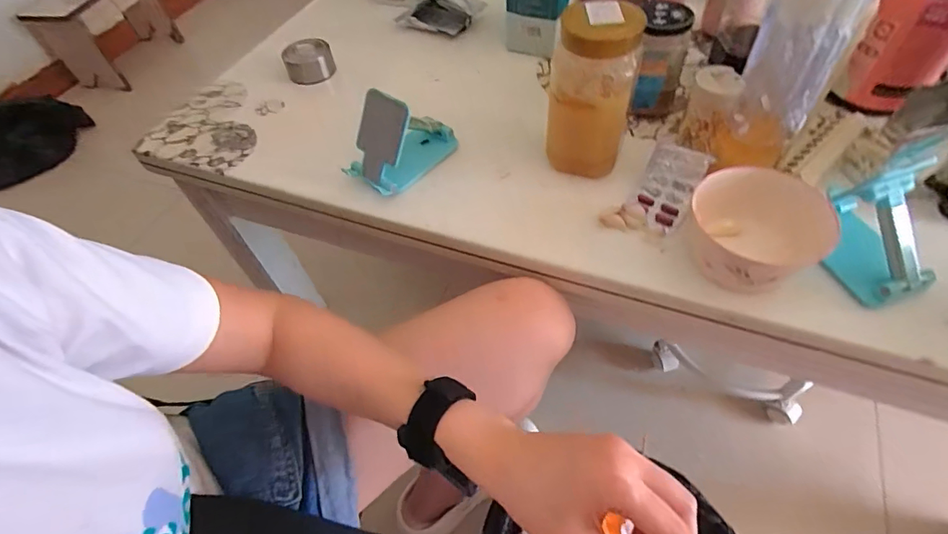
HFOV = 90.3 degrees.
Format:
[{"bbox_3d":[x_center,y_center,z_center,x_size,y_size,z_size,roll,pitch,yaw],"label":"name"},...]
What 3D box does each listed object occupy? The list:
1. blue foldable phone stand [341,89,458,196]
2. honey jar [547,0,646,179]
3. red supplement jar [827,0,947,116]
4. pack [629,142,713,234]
[{"bbox_3d":[-0.081,-0.145,0.515,0.061,0.093,0.118,30,61,25],"label":"blue foldable phone stand"},{"bbox_3d":[0.115,-0.172,0.469,0.076,0.151,0.069,8,54,12],"label":"honey jar"},{"bbox_3d":[0.470,-0.262,0.492,0.085,0.167,0.095,29,61,25],"label":"red supplement jar"},{"bbox_3d":[0.196,-0.080,0.480,0.057,0.016,0.093,26,82,22],"label":"pack"}]

